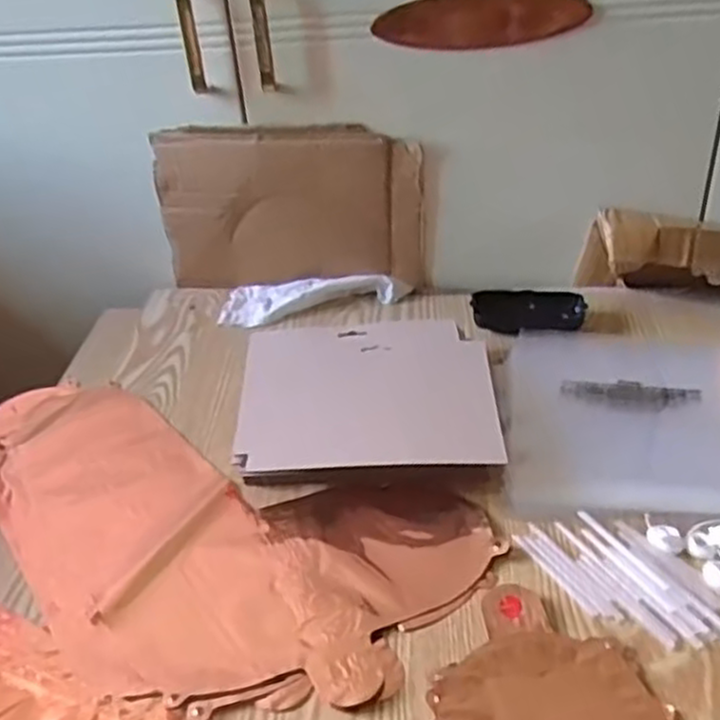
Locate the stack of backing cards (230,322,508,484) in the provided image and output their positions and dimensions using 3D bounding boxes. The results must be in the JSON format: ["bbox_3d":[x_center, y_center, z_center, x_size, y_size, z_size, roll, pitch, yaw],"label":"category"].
[{"bbox_3d":[0.006,0.035,0.638,0.208,0.039,0.193,-3,35,2],"label":"stack of backing cards"}]

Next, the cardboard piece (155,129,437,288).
[{"bbox_3d":[-0.073,-0.153,0.794,0.276,0.177,0.020,1,35,7],"label":"cardboard piece"}]

